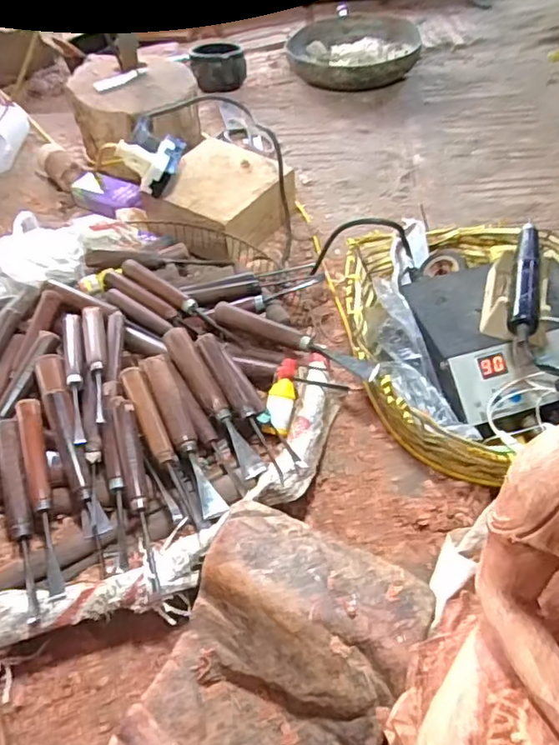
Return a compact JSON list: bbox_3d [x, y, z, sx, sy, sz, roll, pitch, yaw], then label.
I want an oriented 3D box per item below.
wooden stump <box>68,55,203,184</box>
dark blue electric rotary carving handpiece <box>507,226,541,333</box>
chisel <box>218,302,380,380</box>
[{"bbox_3d":[-0.226,-0.415,0.955,0.191,0.130,0.186,-14,51,-7],"label":"wooden stump"},{"bbox_3d":[0.236,-0.093,0.553,0.027,0.022,0.156,11,52,13],"label":"dark blue electric rotary carving handpiece"},{"bbox_3d":[0.014,-0.033,0.600,0.187,0.025,0.018,24,56,22],"label":"chisel"}]

